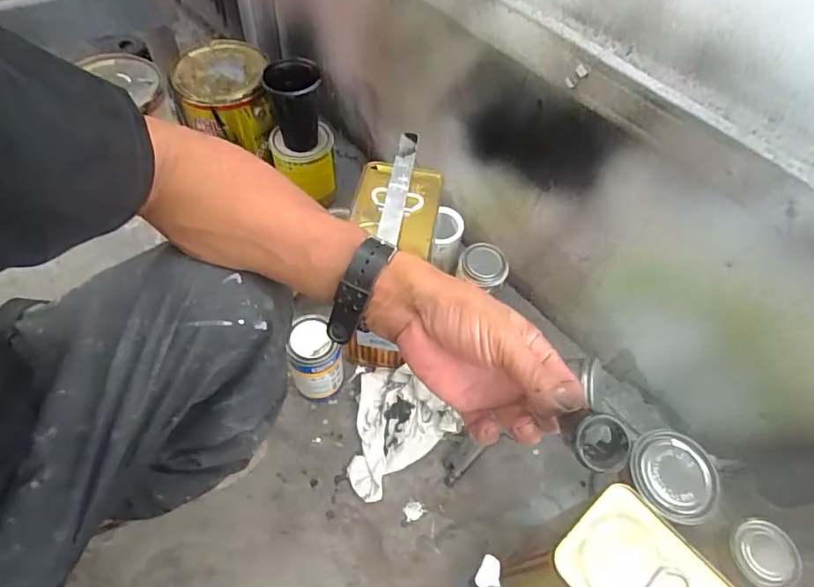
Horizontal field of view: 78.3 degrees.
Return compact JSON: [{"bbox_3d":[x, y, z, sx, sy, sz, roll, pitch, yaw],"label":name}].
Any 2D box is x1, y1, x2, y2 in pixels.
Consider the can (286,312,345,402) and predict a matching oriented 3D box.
[{"bbox_3d":[-0.126,0.092,0.680,0.064,0.134,0.063,2,57,-4],"label":"can"}]

